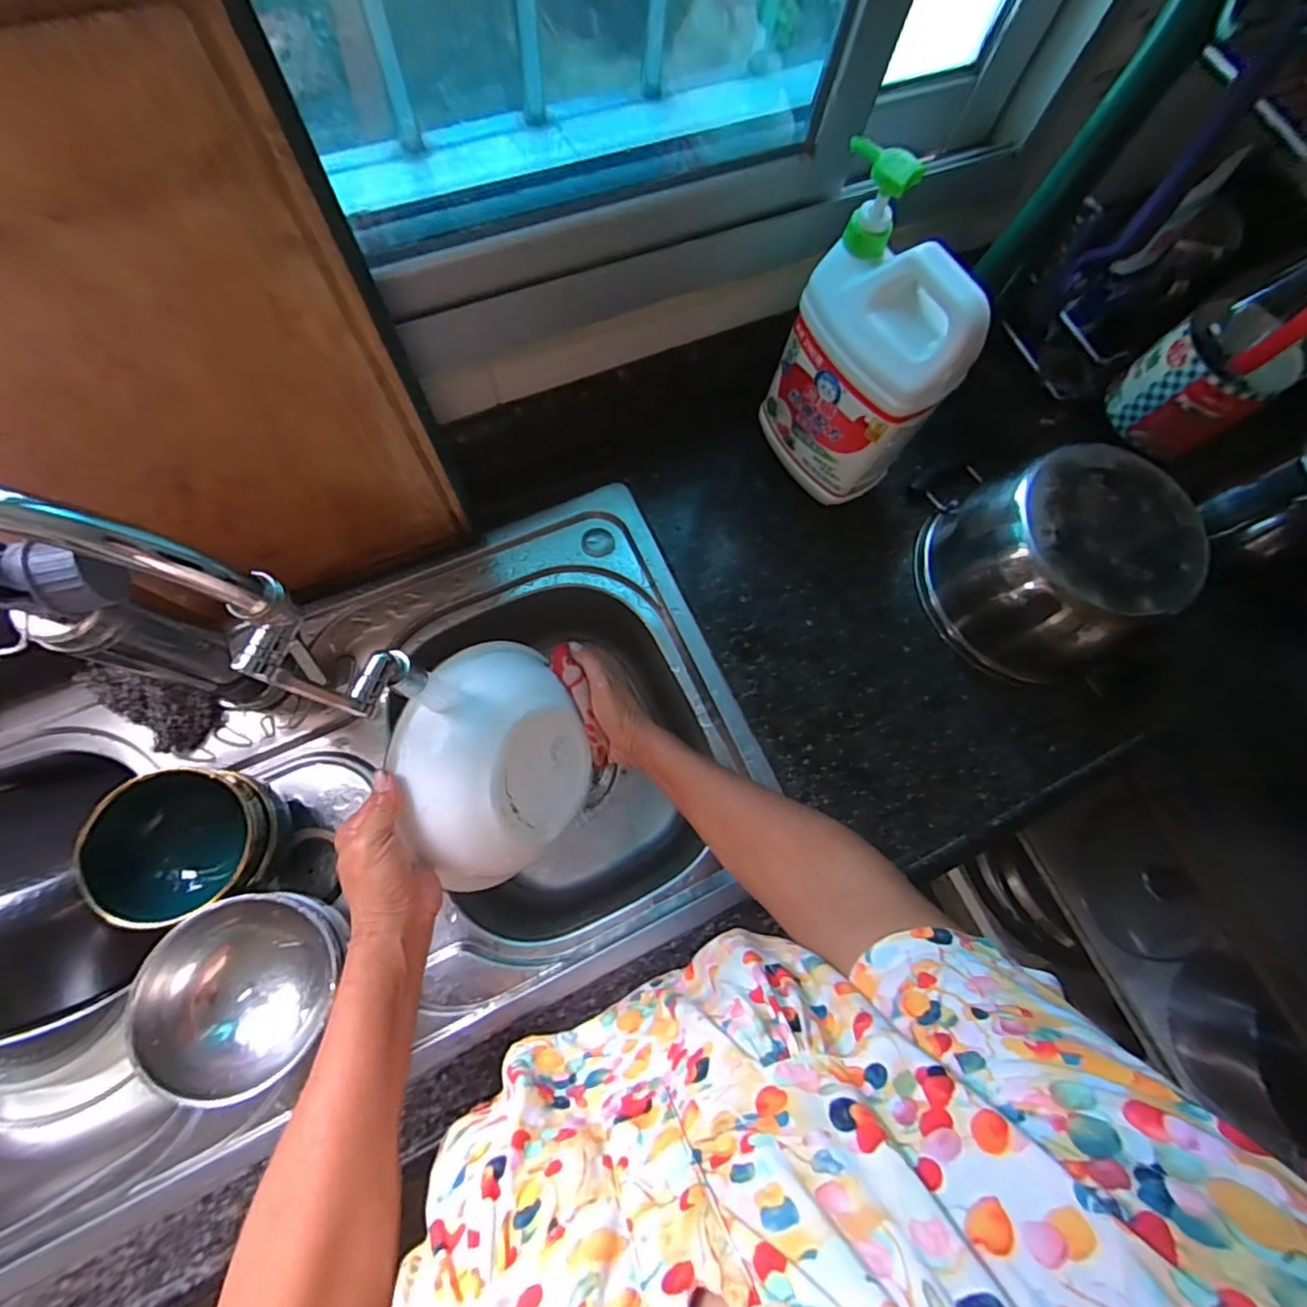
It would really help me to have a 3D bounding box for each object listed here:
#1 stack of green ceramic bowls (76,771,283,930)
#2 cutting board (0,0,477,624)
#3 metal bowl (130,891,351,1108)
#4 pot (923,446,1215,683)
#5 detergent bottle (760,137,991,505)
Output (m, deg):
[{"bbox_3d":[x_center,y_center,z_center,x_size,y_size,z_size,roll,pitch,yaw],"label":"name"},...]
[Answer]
[{"bbox_3d":[-0.348,0.145,0.440,0.101,0.097,0.102,-12,76,-8],"label":"stack of green ceramic bowls"},{"bbox_3d":[-0.299,-0.142,0.352,0.290,0.394,0.018,-23,71,-10],"label":"cutting board"},{"bbox_3d":[-0.290,0.235,0.406,0.111,0.058,0.124,19,74,1],"label":"metal bowl"},{"bbox_3d":[0.377,-0.088,0.544,0.187,0.128,0.189,1,74,-4],"label":"pot"},{"bbox_3d":[0.179,-0.251,0.508,0.076,0.259,0.150,-34,80,-13],"label":"detergent bottle"}]

